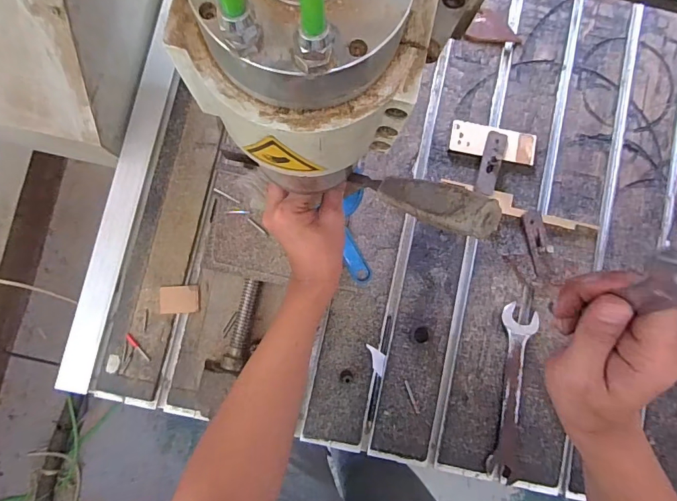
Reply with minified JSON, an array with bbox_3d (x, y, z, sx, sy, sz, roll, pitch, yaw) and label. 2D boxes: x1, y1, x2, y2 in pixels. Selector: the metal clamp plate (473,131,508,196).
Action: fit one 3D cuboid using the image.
[{"bbox_3d":[0.232,-0.133,0.658,0.030,0.012,0.098,16,82,9],"label":"metal clamp plate"}]

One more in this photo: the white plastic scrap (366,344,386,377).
[{"bbox_3d":[0.058,0.158,0.641,0.023,0.010,0.050,-23,102,-4],"label":"white plastic scrap"}]

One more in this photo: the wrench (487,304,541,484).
[{"bbox_3d":[0.254,0.208,0.637,0.048,0.008,0.247,9,85,-2],"label":"wrench"}]

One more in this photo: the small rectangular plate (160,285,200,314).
[{"bbox_3d":[-0.229,0.071,0.627,0.055,0.004,0.039,-4,85,-3],"label":"small rectangular plate"}]

